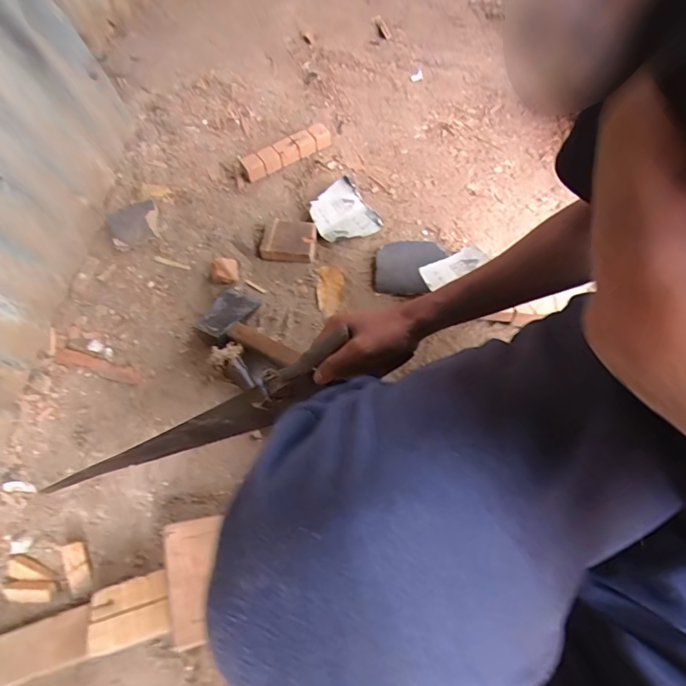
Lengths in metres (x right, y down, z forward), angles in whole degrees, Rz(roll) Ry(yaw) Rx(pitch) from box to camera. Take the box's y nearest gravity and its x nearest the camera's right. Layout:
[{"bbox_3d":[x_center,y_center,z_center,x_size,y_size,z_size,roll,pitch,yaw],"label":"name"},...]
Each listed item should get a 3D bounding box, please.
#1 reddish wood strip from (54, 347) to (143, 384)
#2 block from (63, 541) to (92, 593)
[{"bbox_3d":[-0.403,0.035,0.700,0.161,0.009,0.025,15,67,9],"label":"reddish wood strip"},{"bbox_3d":[-0.360,0.303,0.586,0.028,0.016,0.064,-27,67,-9],"label":"block"}]

